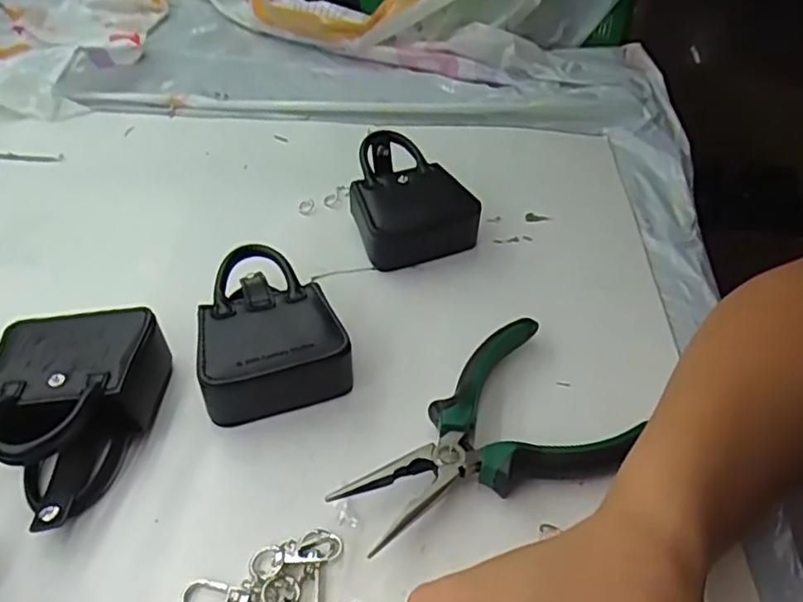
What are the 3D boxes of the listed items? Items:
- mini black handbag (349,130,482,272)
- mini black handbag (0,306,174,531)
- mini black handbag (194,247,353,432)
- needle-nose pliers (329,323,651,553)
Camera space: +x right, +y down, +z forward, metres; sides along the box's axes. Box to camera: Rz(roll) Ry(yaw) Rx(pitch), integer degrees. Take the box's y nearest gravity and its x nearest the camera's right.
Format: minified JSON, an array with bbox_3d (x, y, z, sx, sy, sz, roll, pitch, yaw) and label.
[{"bbox_3d":[0.002,-0.067,0.444,0.078,0.051,0.099,-15,44,-19],"label":"mini black handbag"},{"bbox_3d":[-0.159,0.054,0.312,0.074,0.043,0.106,-5,42,-8],"label":"mini black handbag"},{"bbox_3d":[-0.074,0.016,0.356,0.073,0.042,0.095,-11,43,-15],"label":"mini black handbag"},{"bbox_3d":[0.044,0.071,0.311,0.146,0.024,0.089,-30,51,-31],"label":"needle-nose pliers"}]

